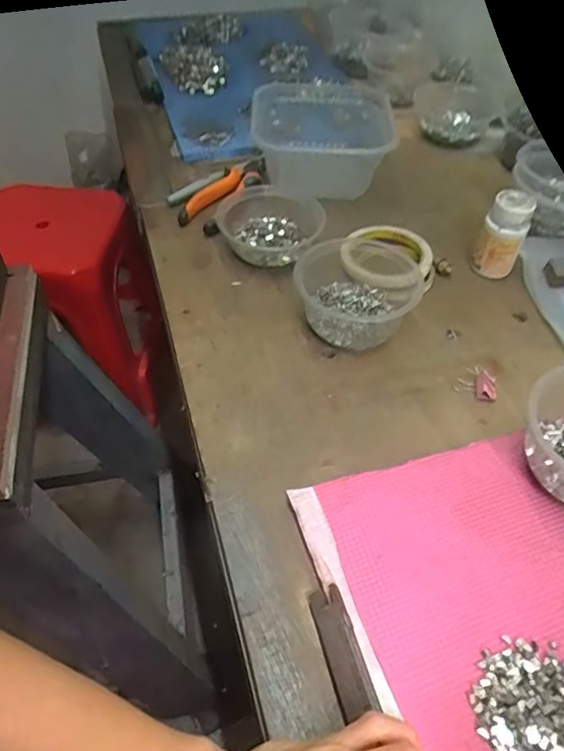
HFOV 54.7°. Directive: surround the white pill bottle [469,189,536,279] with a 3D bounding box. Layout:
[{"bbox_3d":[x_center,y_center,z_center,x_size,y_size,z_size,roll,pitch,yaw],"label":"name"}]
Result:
[{"bbox_3d":[0.232,-0.145,0.574,0.043,0.085,0.039,22,53,17],"label":"white pill bottle"}]

